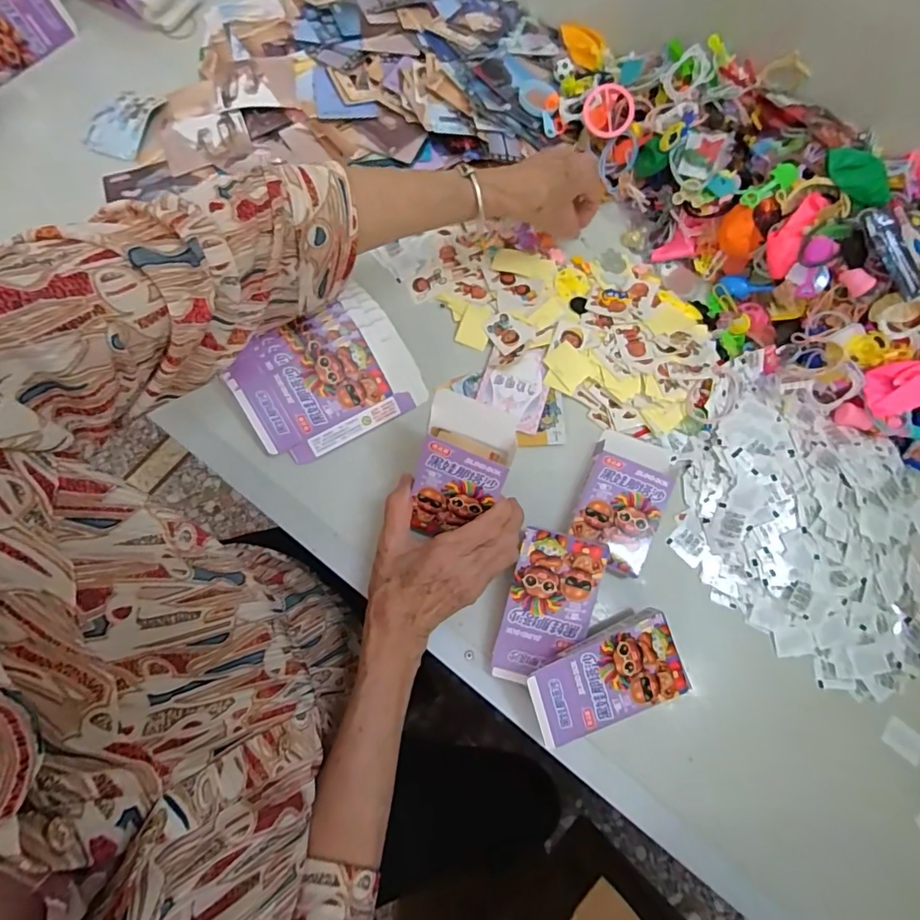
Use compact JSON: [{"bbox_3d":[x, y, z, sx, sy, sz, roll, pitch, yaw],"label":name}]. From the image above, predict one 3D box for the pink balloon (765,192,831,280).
[{"bbox_3d":[0.295,-0.202,0.448,0.030,0.013,0.071,25,114,5],"label":"pink balloon"}]

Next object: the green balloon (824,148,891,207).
[{"bbox_3d":[0.348,-0.249,0.439,0.064,0.010,0.029,33,124,4],"label":"green balloon"}]

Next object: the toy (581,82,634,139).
[{"bbox_3d":[0.151,-0.354,0.509,0.050,0.012,0.048,2,106,7],"label":"toy"}]

